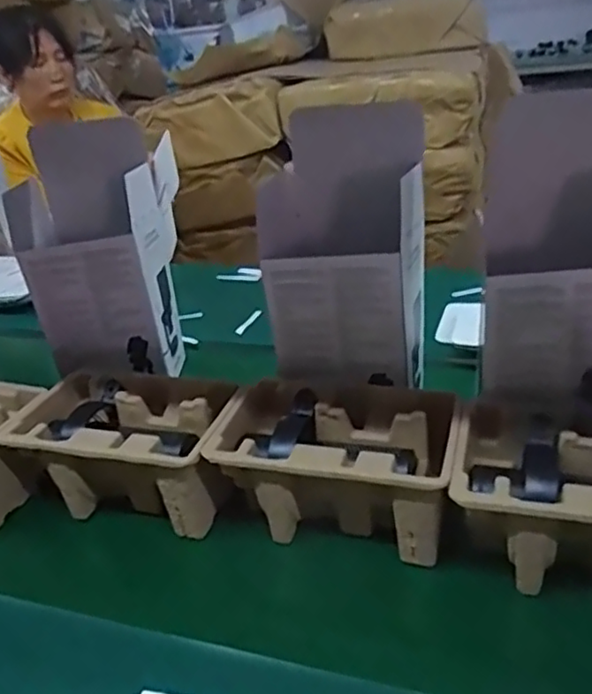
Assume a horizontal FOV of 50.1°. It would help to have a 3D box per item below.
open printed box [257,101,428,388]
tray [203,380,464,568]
[{"bbox_3d":[0.050,-0.108,0.693,0.177,0.261,0.120,-3,26,5],"label":"open printed box"},{"bbox_3d":[0.042,0.117,0.630,0.232,0.103,0.144,4,28,19],"label":"tray"}]

